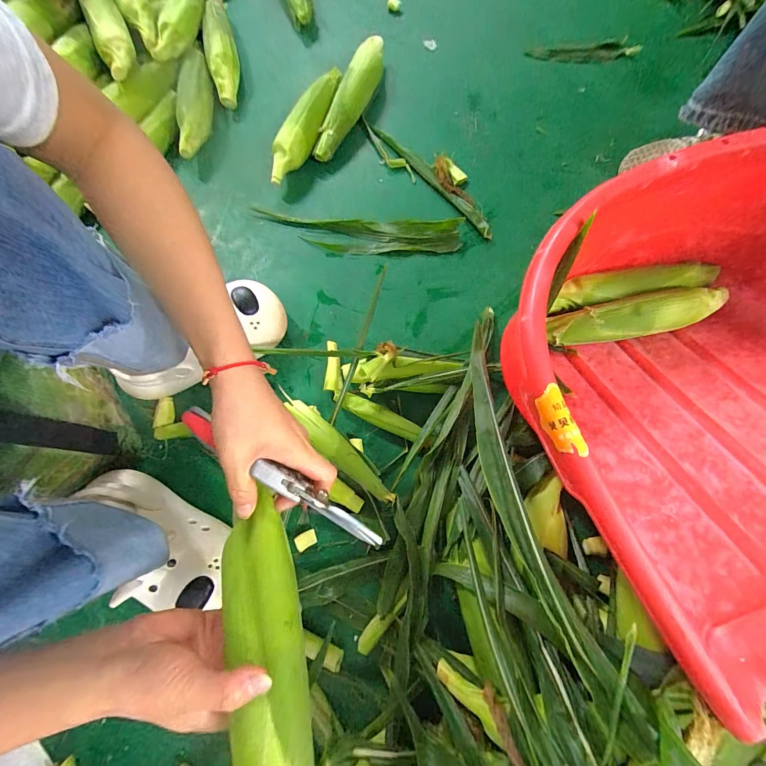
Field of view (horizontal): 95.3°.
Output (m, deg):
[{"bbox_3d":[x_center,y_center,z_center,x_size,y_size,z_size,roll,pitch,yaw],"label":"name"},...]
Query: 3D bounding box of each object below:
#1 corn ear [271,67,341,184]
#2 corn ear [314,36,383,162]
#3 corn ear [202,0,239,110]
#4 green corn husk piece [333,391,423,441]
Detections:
[{"bbox_3d":[-0.132,-0.446,0.604,0.058,0.055,0.231,27,79,7],"label":"corn ear"},{"bbox_3d":[-0.051,-0.501,0.618,0.063,0.056,0.254,23,79,6],"label":"corn ear"},{"bbox_3d":[-0.308,-0.639,0.656,0.056,0.046,0.253,-14,77,-2],"label":"corn ear"},{"bbox_3d":[-0.010,0.047,0.506,0.130,0.033,0.027,25,79,7],"label":"green corn husk piece"}]

